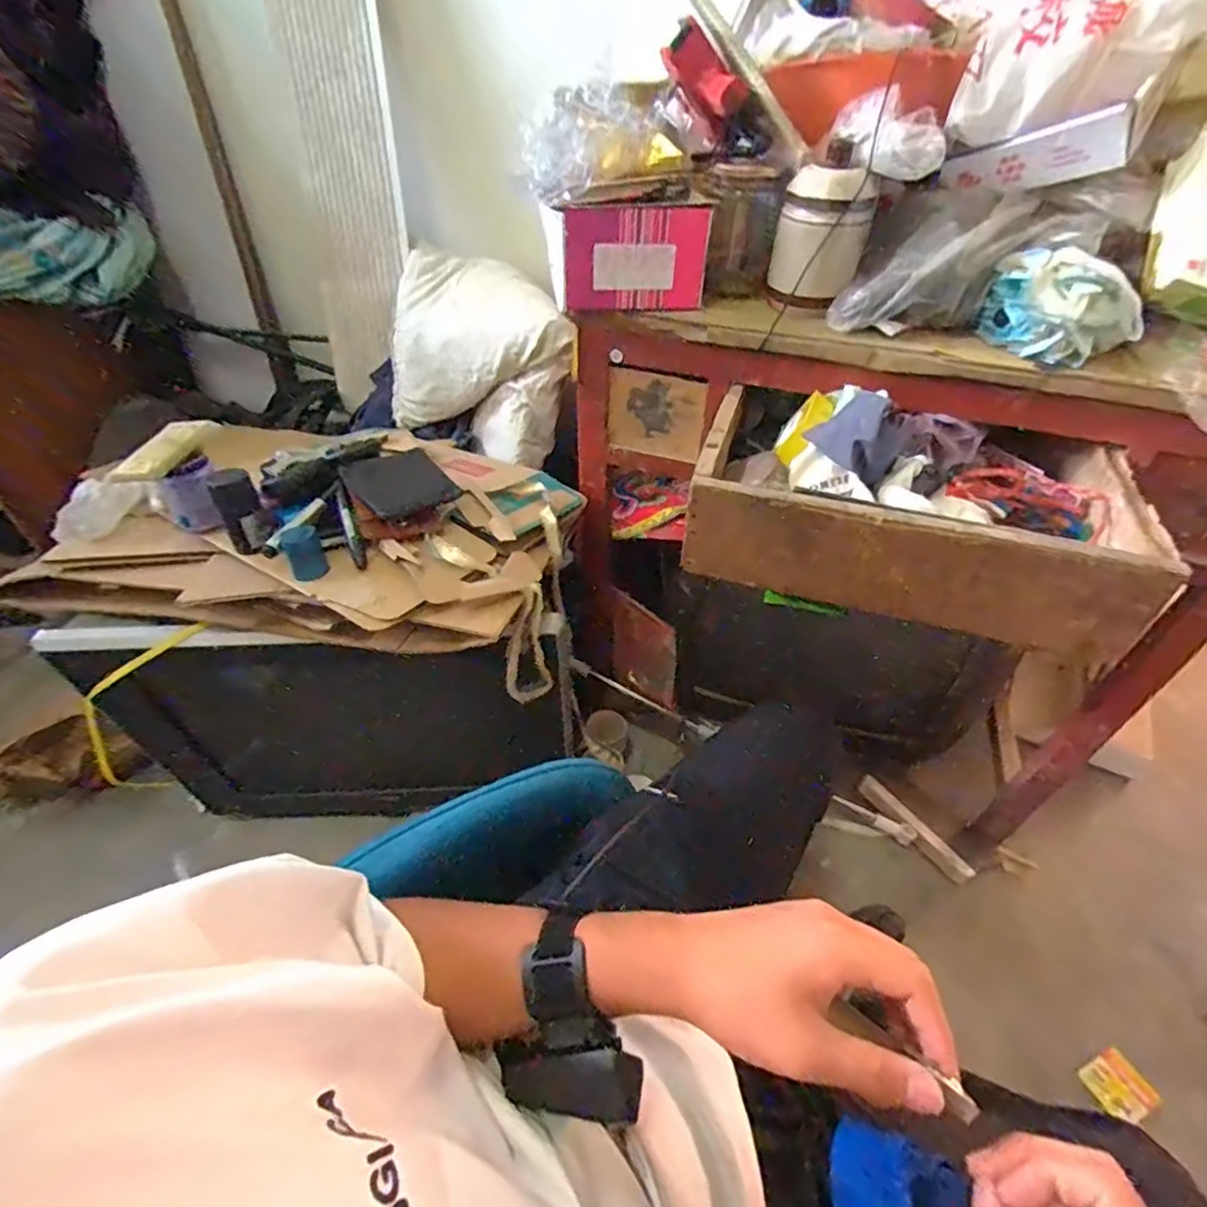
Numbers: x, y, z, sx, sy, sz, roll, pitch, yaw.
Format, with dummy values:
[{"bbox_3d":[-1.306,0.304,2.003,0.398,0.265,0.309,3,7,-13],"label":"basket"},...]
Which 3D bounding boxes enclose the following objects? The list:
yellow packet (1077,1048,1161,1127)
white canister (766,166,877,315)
[{"bbox_3d":[0.711,0.666,0.835,0.079,0.011,0.068,-18,46,-19],"label":"yellow packet"},{"bbox_3d":[0.232,-0.391,0.655,0.094,0.123,0.083,13,45,13],"label":"white canister"}]

